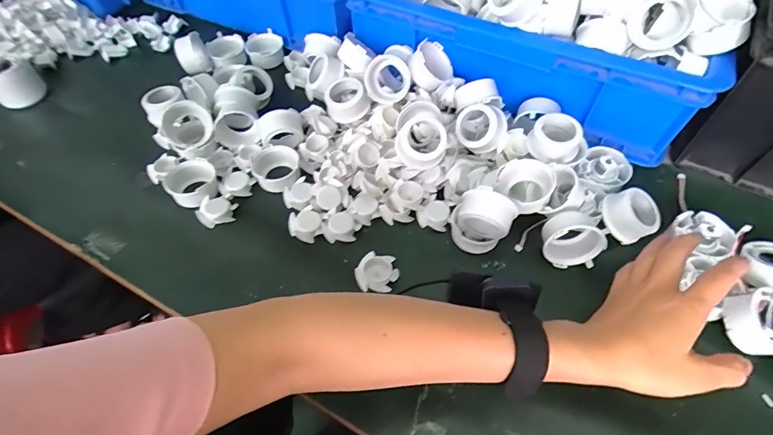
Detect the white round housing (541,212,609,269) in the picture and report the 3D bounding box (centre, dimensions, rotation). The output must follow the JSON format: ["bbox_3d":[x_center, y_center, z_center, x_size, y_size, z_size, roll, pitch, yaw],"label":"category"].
[{"bbox_3d":[0.183,0.019,0.401,0.058,0.049,0.048,4,57,4],"label":"white round housing"}]

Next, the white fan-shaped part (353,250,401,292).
[{"bbox_3d":[-0.009,0.054,0.405,0.041,0.015,0.037,6,57,6],"label":"white fan-shaped part"}]

